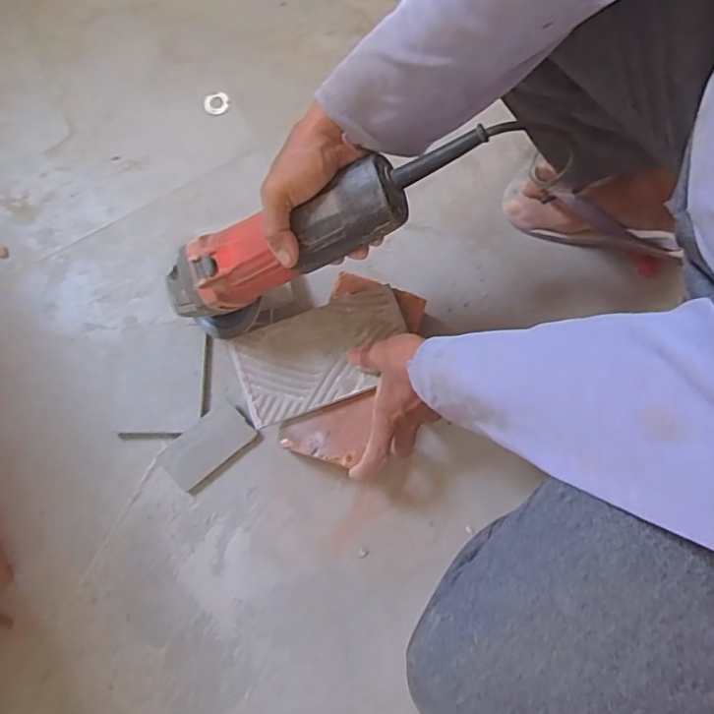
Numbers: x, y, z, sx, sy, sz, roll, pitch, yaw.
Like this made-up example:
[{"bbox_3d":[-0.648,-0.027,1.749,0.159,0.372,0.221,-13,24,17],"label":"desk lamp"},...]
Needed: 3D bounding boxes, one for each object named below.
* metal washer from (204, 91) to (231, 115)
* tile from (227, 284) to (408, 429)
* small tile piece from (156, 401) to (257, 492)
[{"bbox_3d":[-0.171,-0.309,0.668,0.032,0.004,0.029,-21,79,-4],"label":"metal washer"},{"bbox_3d":[-0.033,-0.003,0.539,0.168,0.007,0.093,-20,79,-4],"label":"tile"},{"bbox_3d":[-0.155,0.091,0.568,0.092,0.014,0.049,-39,81,-7],"label":"small tile piece"}]

